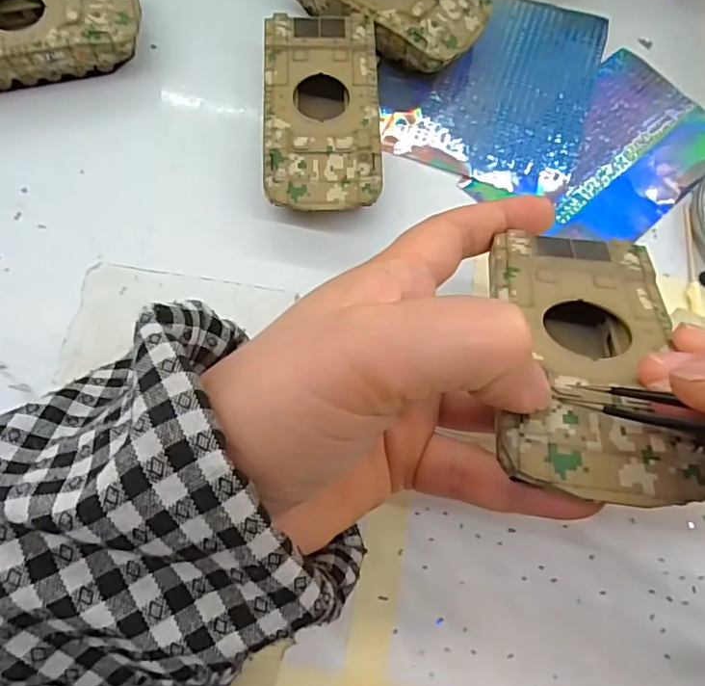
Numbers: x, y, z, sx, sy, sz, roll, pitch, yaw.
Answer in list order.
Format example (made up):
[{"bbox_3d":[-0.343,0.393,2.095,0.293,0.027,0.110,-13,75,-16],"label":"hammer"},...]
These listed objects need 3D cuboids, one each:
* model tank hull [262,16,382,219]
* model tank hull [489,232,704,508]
[{"bbox_3d":[-0.013,-0.099,0.250,0.049,0.026,0.095,-2,71,-2],"label":"model tank hull"},{"bbox_3d":[0.065,0.004,0.160,0.049,0.019,0.094,12,46,3],"label":"model tank hull"}]

